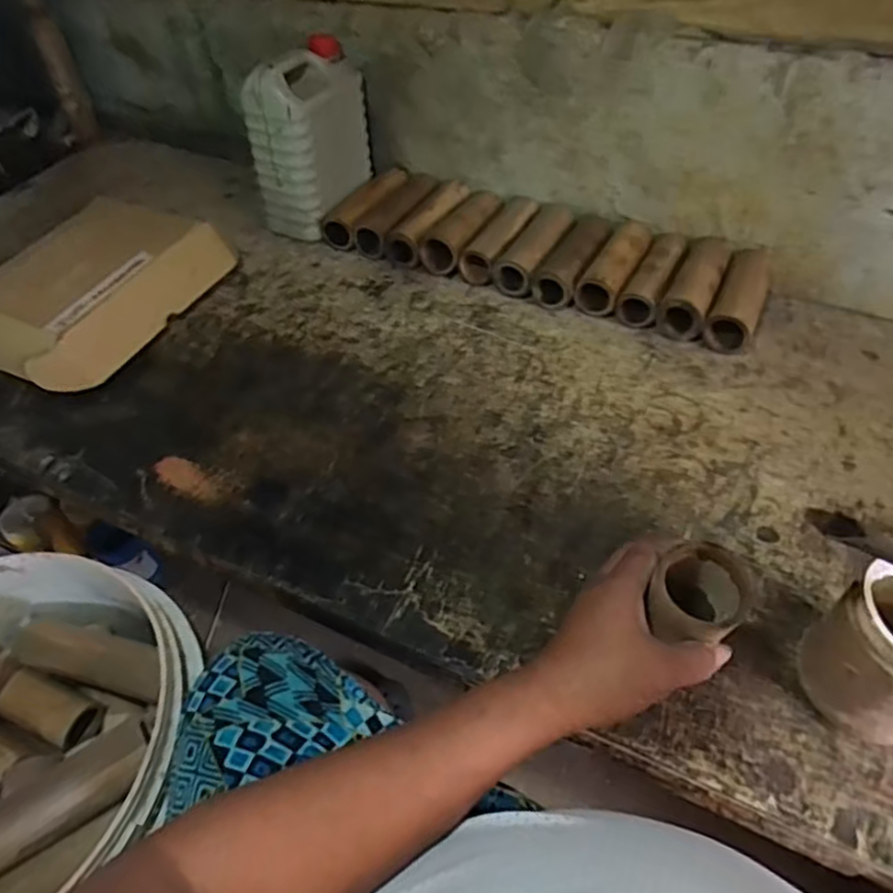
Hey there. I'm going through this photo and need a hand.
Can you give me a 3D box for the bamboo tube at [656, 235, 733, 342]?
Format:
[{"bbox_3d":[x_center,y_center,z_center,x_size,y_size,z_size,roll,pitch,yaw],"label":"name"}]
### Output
[{"bbox_3d":[0.323,-0.209,0.899,0.055,0.043,0.183,18,51,20],"label":"bamboo tube"}]

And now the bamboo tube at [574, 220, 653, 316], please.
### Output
[{"bbox_3d":[0.233,-0.245,0.937,0.056,0.053,0.181,21,52,22],"label":"bamboo tube"}]

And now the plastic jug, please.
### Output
[{"bbox_3d":[-0.192,-0.436,1.007,0.101,0.230,0.165,16,50,18],"label":"plastic jug"}]

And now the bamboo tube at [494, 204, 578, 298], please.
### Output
[{"bbox_3d":[0.129,-0.277,0.979,0.059,0.046,0.199,18,51,20],"label":"bamboo tube"}]

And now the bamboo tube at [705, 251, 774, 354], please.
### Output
[{"bbox_3d":[0.377,-0.190,0.889,0.056,0.048,0.184,18,51,20],"label":"bamboo tube"}]

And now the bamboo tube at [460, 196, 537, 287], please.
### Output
[{"bbox_3d":[0.083,-0.301,1.001,0.057,0.049,0.189,19,51,21],"label":"bamboo tube"}]

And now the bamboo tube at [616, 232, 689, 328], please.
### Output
[{"bbox_3d":[0.278,-0.225,0.922,0.049,0.047,0.179,19,51,21],"label":"bamboo tube"}]

